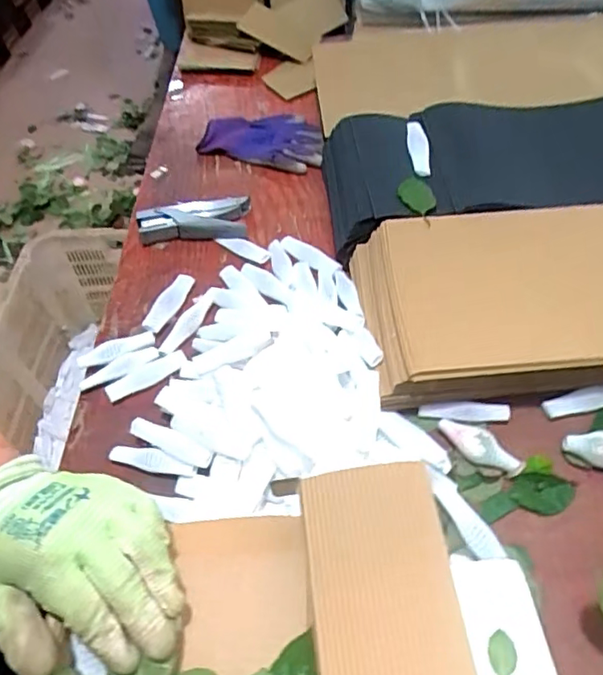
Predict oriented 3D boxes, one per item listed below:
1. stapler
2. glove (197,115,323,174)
[{"bbox_3d":[-0.144,-0.156,0.764,0.145,0.026,0.065,-3,53,2],"label":"stapler"},{"bbox_3d":[-0.053,-0.296,0.862,0.187,0.033,0.105,13,55,13],"label":"glove"}]

